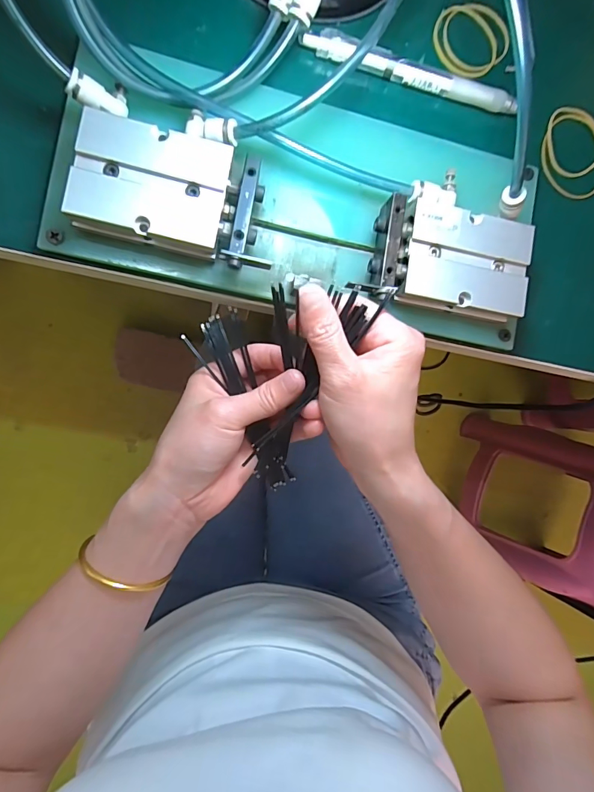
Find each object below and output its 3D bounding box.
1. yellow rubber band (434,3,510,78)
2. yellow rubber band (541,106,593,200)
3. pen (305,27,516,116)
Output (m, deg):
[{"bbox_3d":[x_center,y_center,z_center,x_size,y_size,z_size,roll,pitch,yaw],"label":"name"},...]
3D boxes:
[{"bbox_3d":[0.112,-0.232,0.261,0.047,0.004,0.050,0,91,-10],"label":"yellow rubber band"},{"bbox_3d":[0.189,-0.165,0.274,0.048,0.004,0.060,7,90,-10],"label":"yellow rubber band"},{"bbox_3d":[0.072,-0.198,0.251,0.138,0.011,0.011,11,89,-10],"label":"pen"}]

